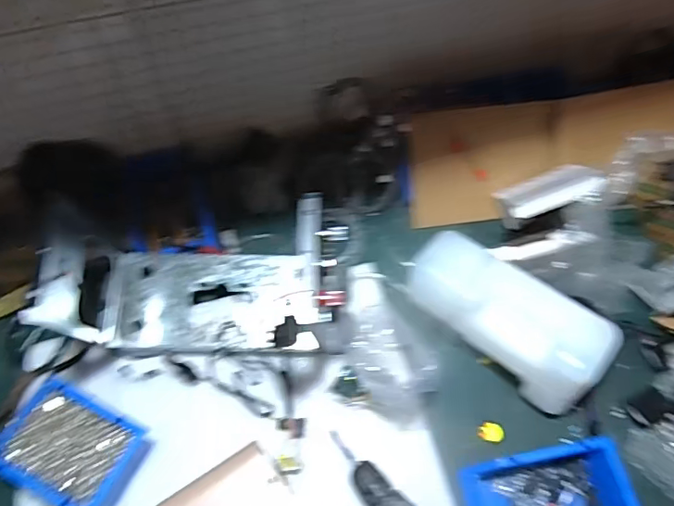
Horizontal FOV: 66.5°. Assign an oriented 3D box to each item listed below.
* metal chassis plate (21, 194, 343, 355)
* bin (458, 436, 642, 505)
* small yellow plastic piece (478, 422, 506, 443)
[{"bbox_3d":[-0.183,0.038,0.655,0.390,0.246,0.189,-2,61,-1],"label":"metal chassis plate"},{"bbox_3d":[0.254,0.301,0.620,0.186,0.077,0.110,-10,62,-6],"label":"bin"},{"bbox_3d":[0.204,0.237,0.680,0.031,0.015,0.023,14,62,8],"label":"small yellow plastic piece"}]

